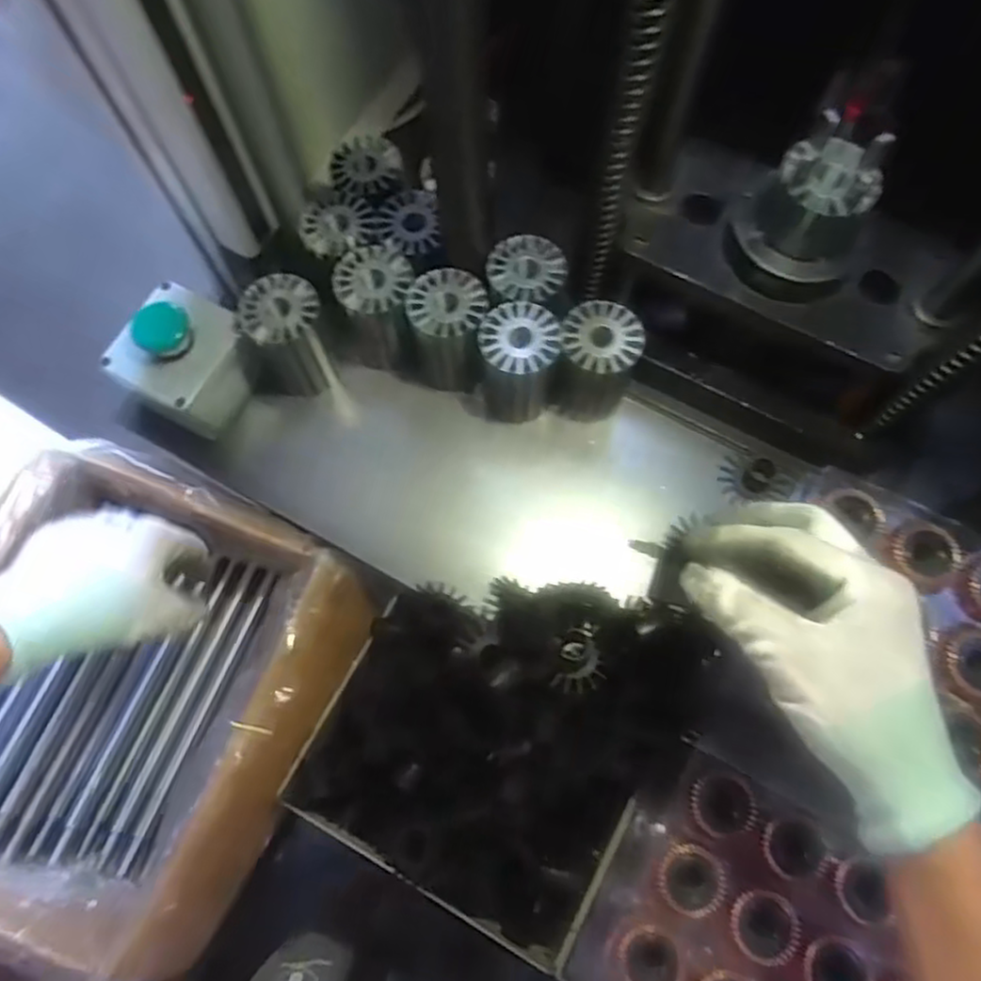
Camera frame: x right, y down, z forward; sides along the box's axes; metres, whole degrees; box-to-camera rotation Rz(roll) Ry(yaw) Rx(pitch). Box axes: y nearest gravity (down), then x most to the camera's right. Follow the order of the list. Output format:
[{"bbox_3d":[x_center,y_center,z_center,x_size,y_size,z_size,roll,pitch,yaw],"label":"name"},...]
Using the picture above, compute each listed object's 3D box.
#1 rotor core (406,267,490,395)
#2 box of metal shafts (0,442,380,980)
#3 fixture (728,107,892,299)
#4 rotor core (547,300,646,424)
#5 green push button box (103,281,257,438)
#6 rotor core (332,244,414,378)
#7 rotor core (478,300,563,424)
[{"bbox_3d":[-0.029,-0.110,0.512,0.057,0.076,0.063,3,72,1],"label":"rotor core"},{"bbox_3d":[-0.246,0.146,0.507,0.245,0.112,0.292,24,73,7],"label":"box of metal shafts"},{"bbox_3d":[0.185,-0.162,0.409,0.077,0.079,0.078,0,72,0],"label":"fixture"},{"bbox_3d":[0.073,-0.085,0.506,0.052,0.082,0.057,0,72,0],"label":"rotor core"},{"bbox_3d":[-0.216,-0.093,0.506,0.073,0.069,0.081,29,74,9],"label":"green push button box"},{"bbox_3d":[-0.079,-0.129,0.520,0.055,0.078,0.060,9,72,3],"label":"rotor core"},{"bbox_3d":[0.019,-0.085,0.508,0.051,0.082,0.060,1,72,0],"label":"rotor core"}]

